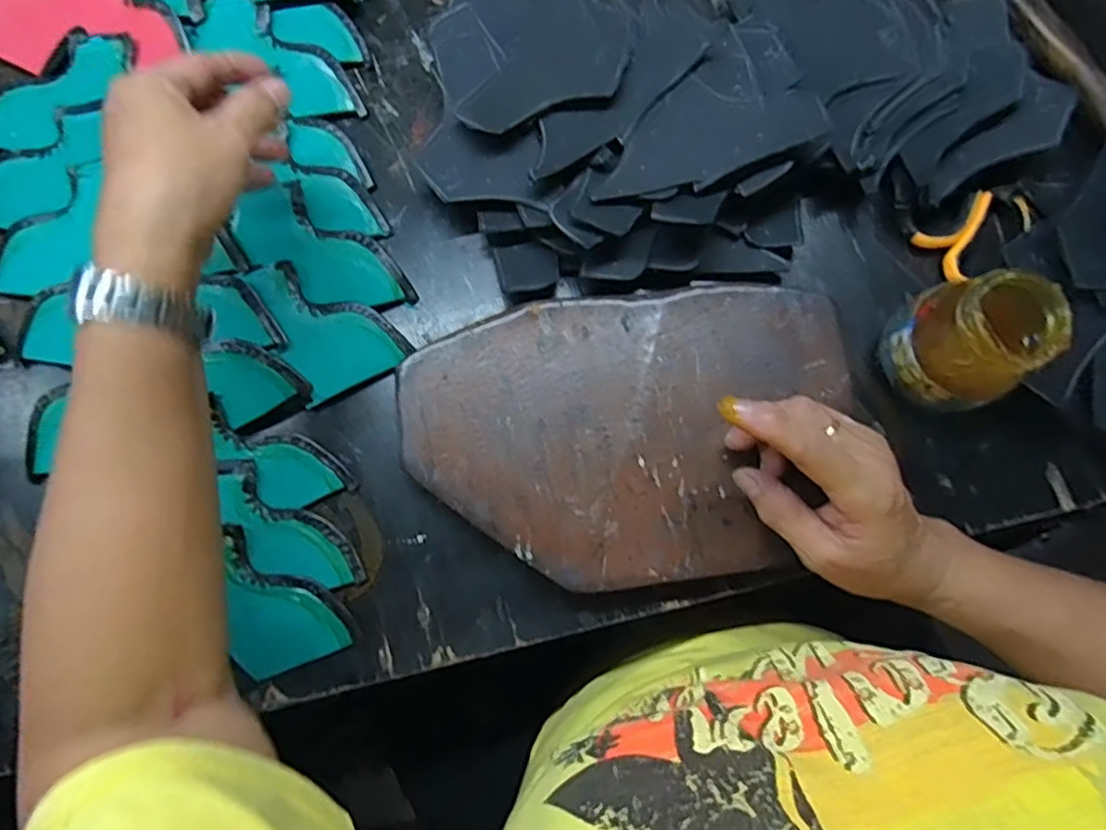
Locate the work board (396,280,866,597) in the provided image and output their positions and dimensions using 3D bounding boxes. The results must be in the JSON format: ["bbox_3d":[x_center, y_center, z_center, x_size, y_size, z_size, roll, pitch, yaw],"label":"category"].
[{"bbox_3d":[0.049,0.013,0.390,0.265,0.022,0.169,-8,80,-1],"label":"work board"}]

